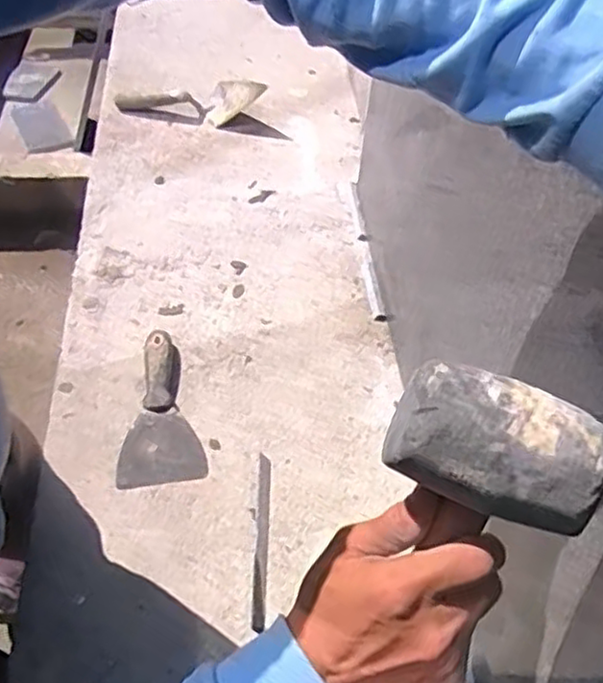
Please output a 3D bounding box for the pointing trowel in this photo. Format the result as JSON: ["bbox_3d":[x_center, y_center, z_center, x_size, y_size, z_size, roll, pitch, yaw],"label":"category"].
[{"bbox_3d":[-0.192,-0.417,1.179,0.253,0.066,0.065,-3,51,-6],"label":"pointing trowel"}]

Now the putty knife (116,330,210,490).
[{"bbox_3d":[-0.166,0.073,0.792,0.093,0.023,0.190,-7,51,-9],"label":"putty knife"}]

